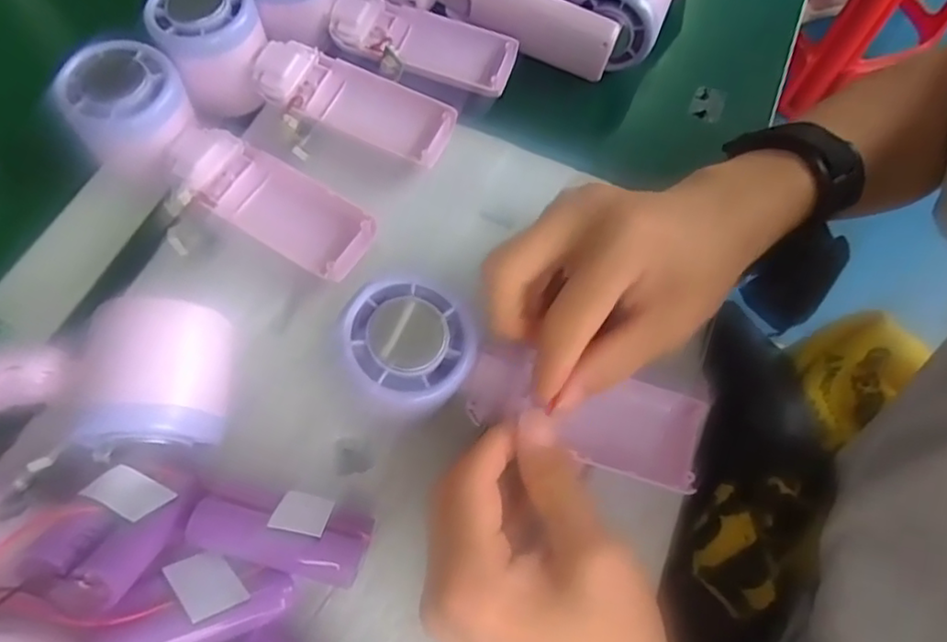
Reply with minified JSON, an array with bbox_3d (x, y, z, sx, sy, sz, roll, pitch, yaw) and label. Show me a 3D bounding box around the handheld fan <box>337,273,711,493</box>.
[{"bbox_3d":[0.023,0.030,0.268,0.163,0.023,0.049,23,68,-15],"label":"handheld fan"}]

